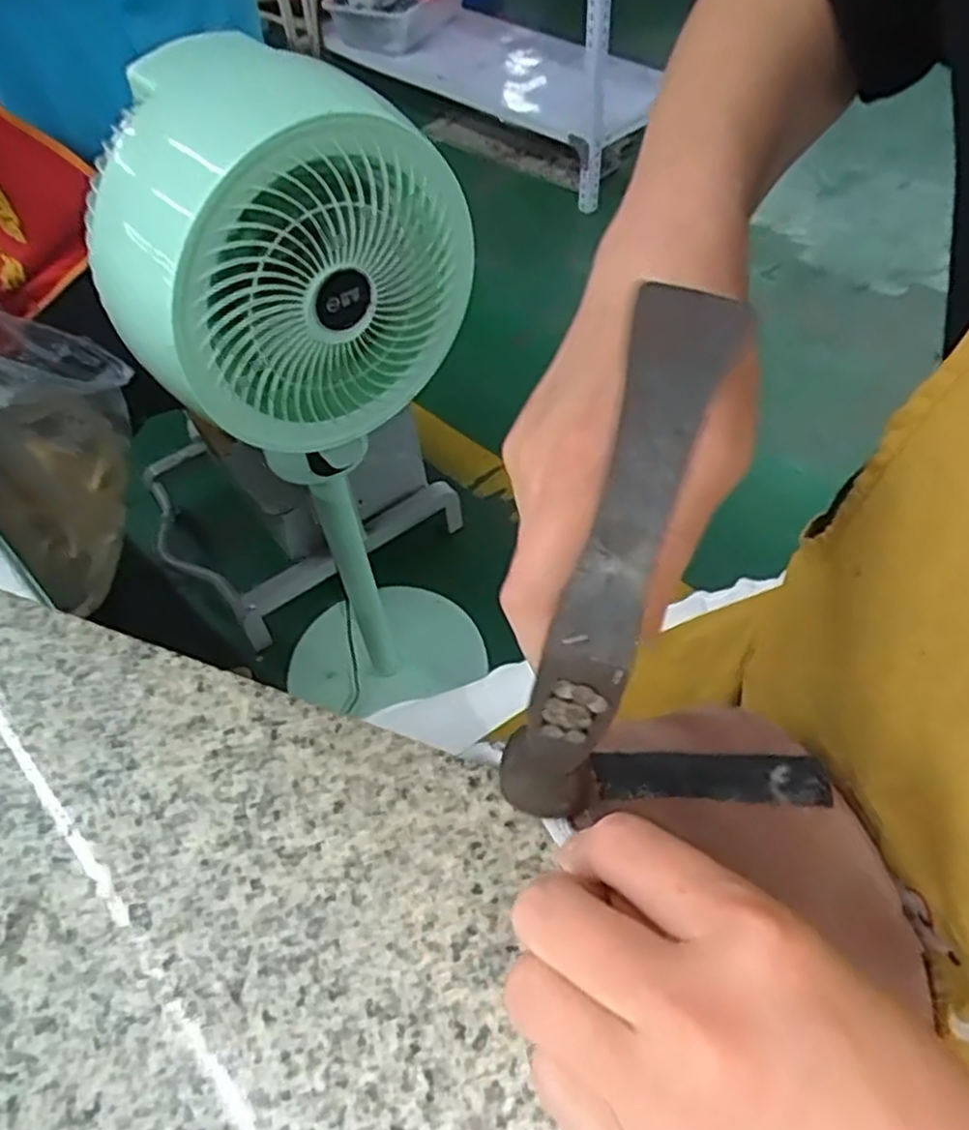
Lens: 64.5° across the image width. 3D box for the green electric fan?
[{"bbox_3d":[-0.147,-0.073,0.807,0.255,0.823,0.215,-32,57,-18],"label":"green electric fan"}]

